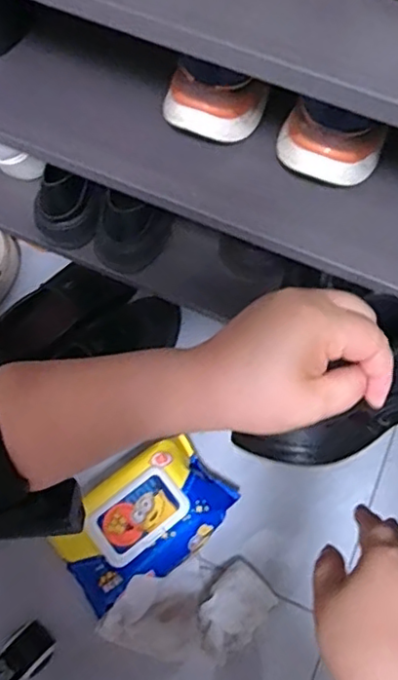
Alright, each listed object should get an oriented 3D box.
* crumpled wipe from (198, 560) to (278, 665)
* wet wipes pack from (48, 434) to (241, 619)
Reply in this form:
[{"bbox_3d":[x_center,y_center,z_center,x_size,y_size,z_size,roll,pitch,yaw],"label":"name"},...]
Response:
[{"bbox_3d":[0.040,0.320,0.703,0.069,0.056,0.101,41,73,15],"label":"crumpled wipe"},{"bbox_3d":[-0.065,0.220,0.732,0.201,0.066,0.127,-36,73,-14],"label":"wet wipes pack"}]

